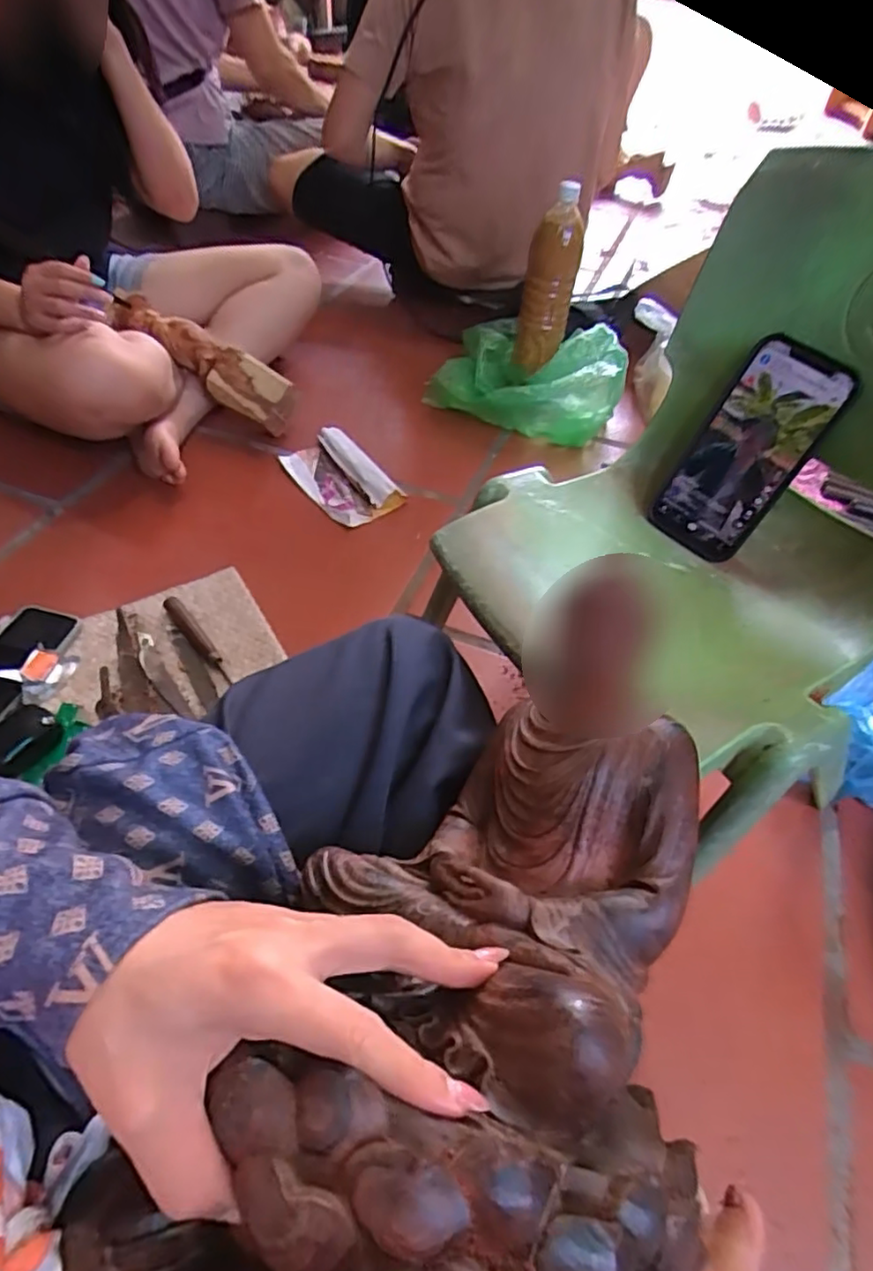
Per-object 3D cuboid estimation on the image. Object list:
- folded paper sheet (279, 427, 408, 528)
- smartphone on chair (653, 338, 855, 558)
[{"bbox_3d":[-0.145,-0.244,0.947,0.110,0.025,0.205,-30,57,-26],"label":"folded paper sheet"},{"bbox_3d":[0.241,-0.142,0.495,0.081,0.162,0.012,38,35,20],"label":"smartphone on chair"}]

